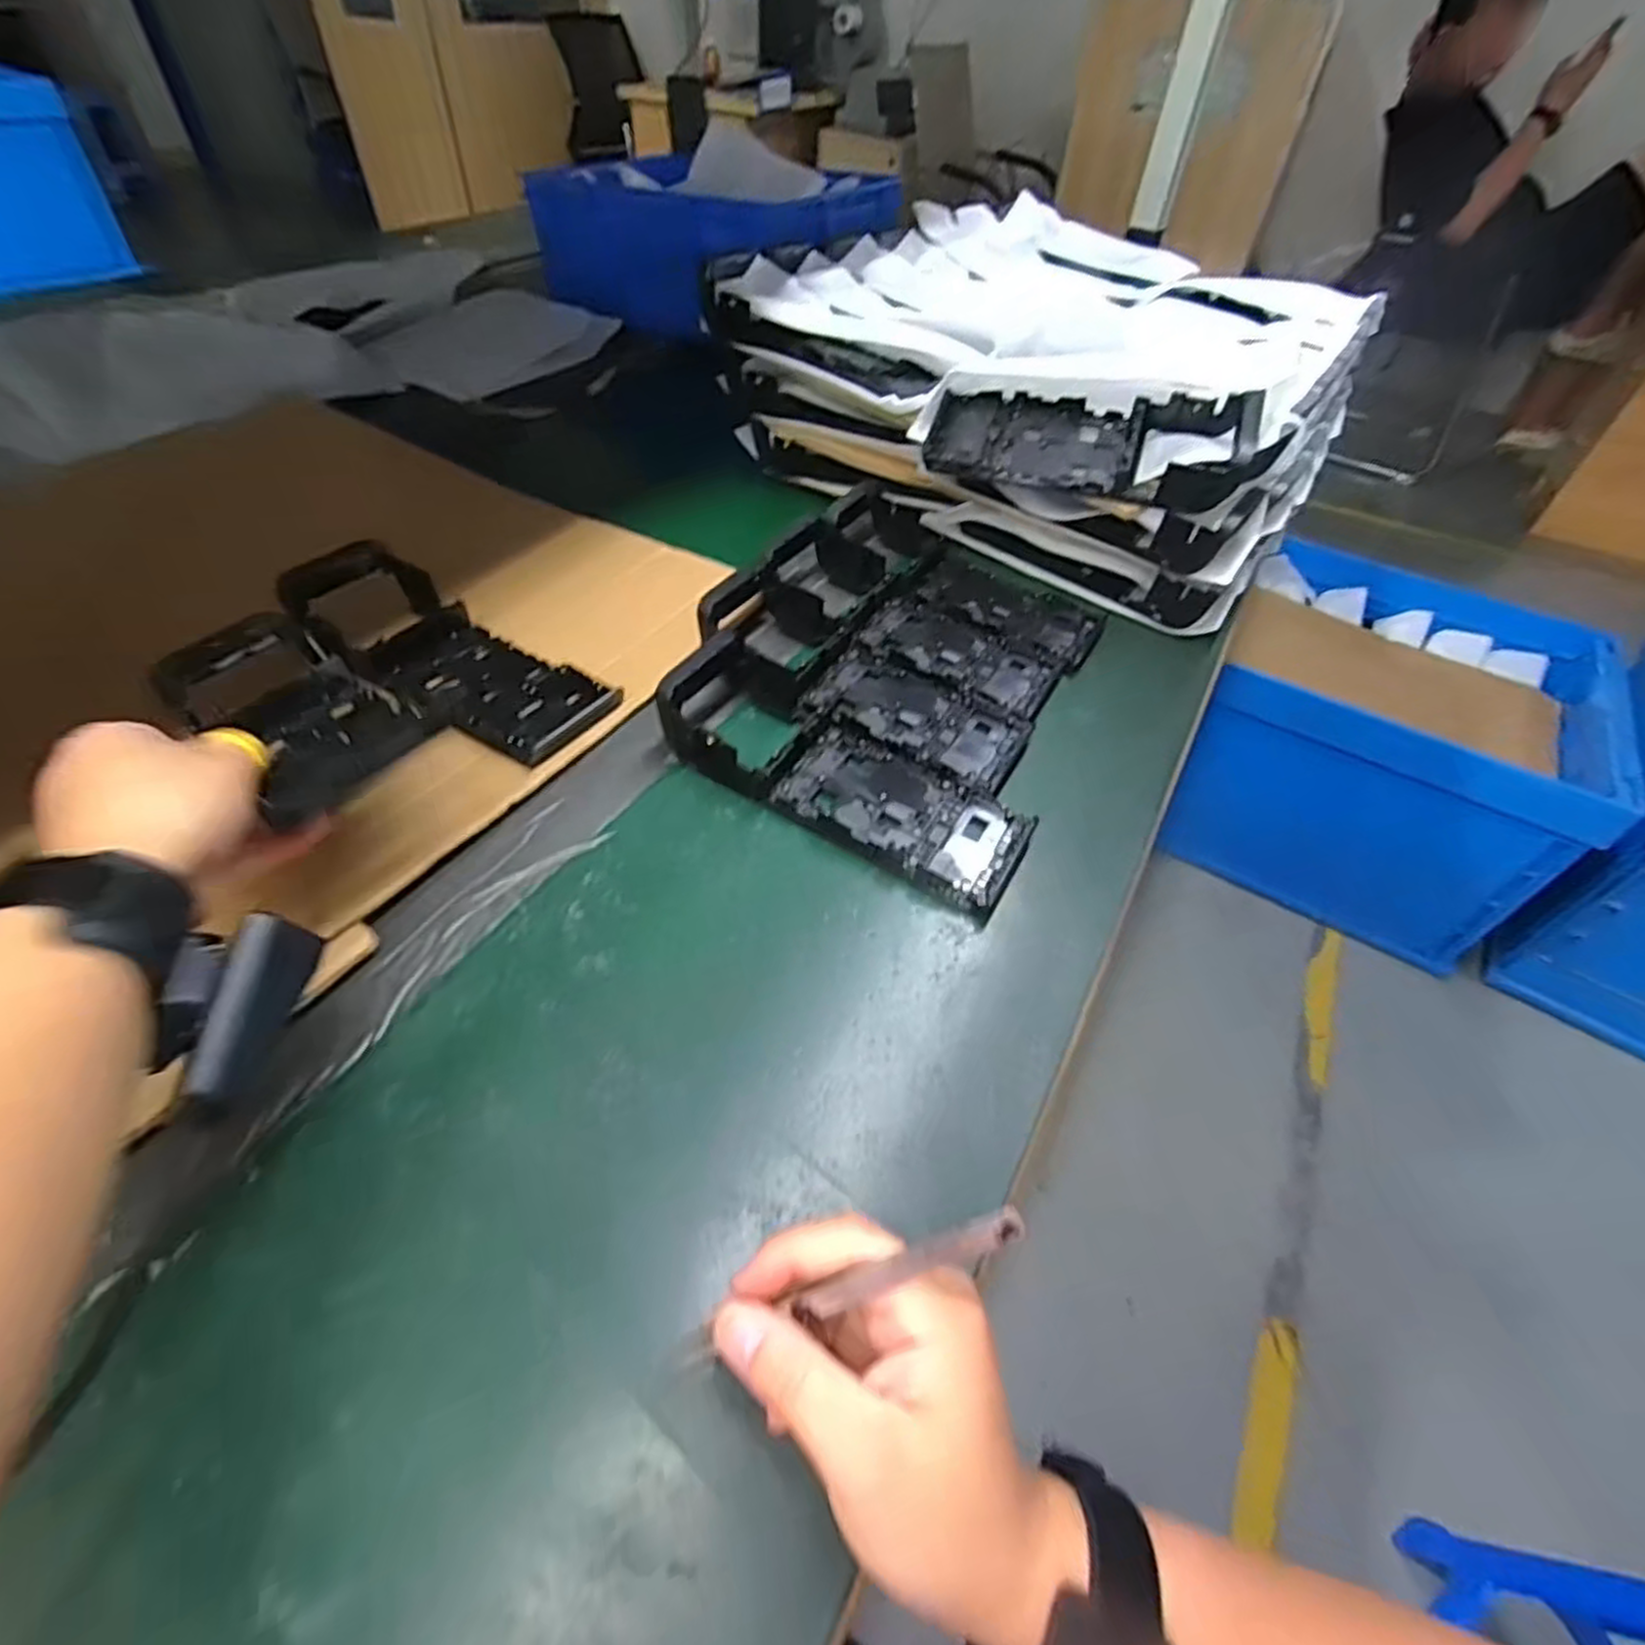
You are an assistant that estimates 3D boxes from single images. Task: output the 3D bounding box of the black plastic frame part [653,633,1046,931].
[{"bbox_3d":[0.016,-0.036,0.430,0.210,0.050,0.088,27,51,19],"label":"black plastic frame part"}]

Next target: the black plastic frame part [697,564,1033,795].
[{"bbox_3d":[0.026,-0.096,0.482,0.217,0.047,0.092,29,52,21],"label":"black plastic frame part"}]

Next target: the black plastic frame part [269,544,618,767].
[{"bbox_3d":[-0.229,-0.106,0.463,0.208,0.038,0.082,29,52,20],"label":"black plastic frame part"}]

